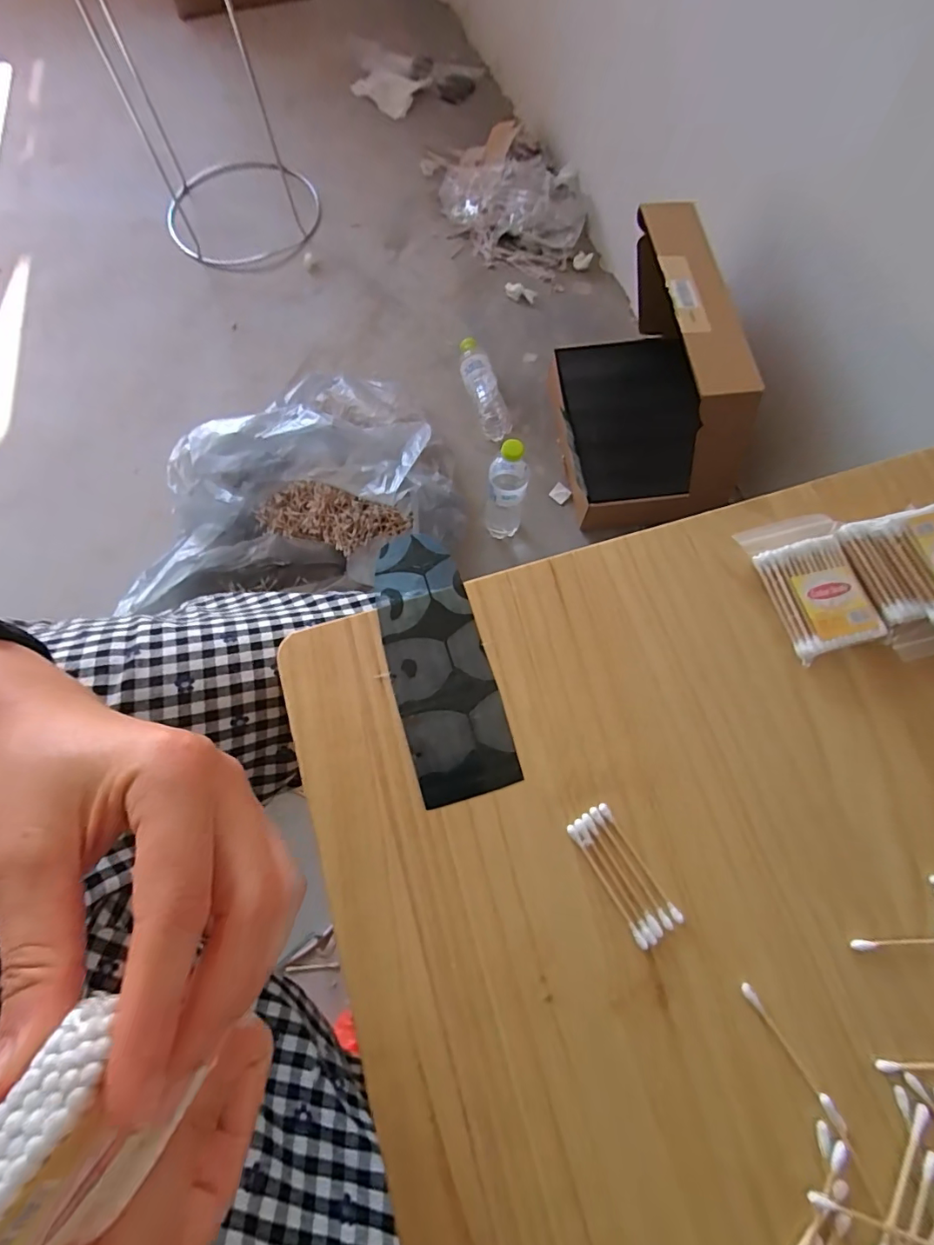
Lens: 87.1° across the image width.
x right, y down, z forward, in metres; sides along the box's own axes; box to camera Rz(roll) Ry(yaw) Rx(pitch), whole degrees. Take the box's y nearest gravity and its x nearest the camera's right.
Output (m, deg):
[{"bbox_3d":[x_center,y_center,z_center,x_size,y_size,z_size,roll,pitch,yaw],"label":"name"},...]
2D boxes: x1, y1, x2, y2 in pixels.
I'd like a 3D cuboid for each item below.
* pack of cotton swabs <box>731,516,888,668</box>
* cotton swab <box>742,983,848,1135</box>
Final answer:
[{"bbox_3d":[0.222,-0.027,0.315,0.059,0.016,0.090,-18,74,-4],"label":"pack of cotton swabs"},{"bbox_3d":[0.164,0.218,0.247,0.006,0.004,0.070,-31,75,-8],"label":"cotton swab"}]

